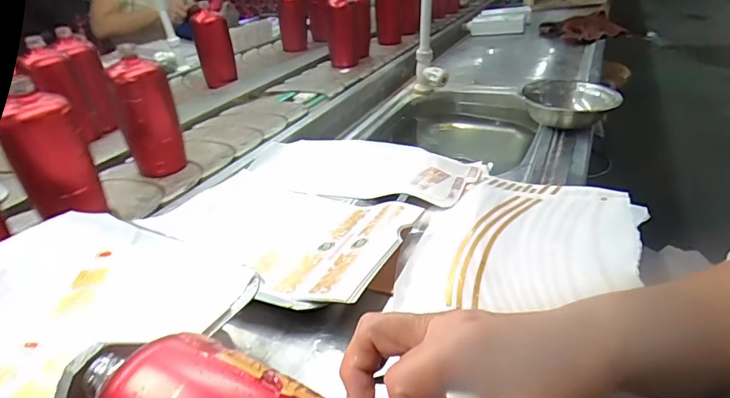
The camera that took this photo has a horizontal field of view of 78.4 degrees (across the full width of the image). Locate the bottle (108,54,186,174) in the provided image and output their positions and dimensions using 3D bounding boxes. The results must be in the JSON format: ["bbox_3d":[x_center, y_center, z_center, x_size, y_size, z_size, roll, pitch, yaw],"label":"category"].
[{"bbox_3d":[-0.324,-0.119,0.677,0.075,0.165,0.064,-18,35,-24],"label":"bottle"}]

